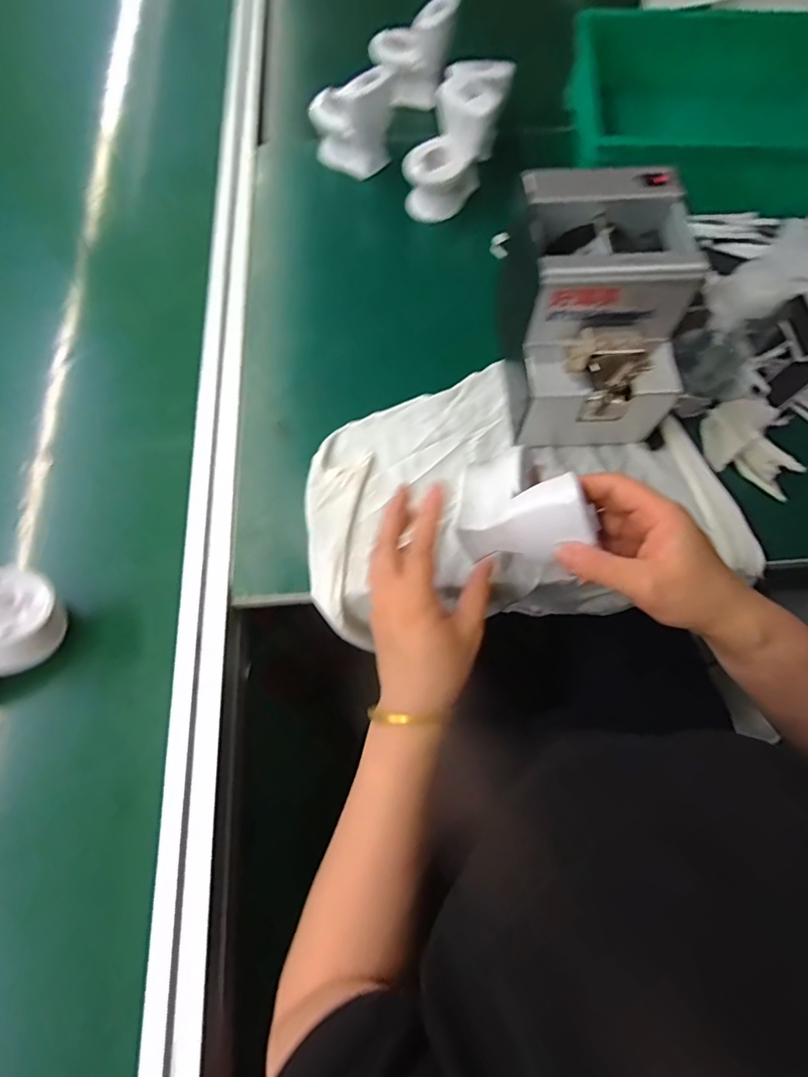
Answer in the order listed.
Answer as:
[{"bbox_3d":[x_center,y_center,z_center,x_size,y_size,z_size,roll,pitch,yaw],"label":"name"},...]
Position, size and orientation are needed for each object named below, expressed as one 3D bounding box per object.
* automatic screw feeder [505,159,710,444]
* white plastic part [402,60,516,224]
[{"bbox_3d":[0.164,-0.193,0.440,0.137,0.144,0.179,4,69,3],"label":"automatic screw feeder"},{"bbox_3d":[0.061,-0.455,0.575,0.092,0.101,0.137,13,70,6],"label":"white plastic part"}]

